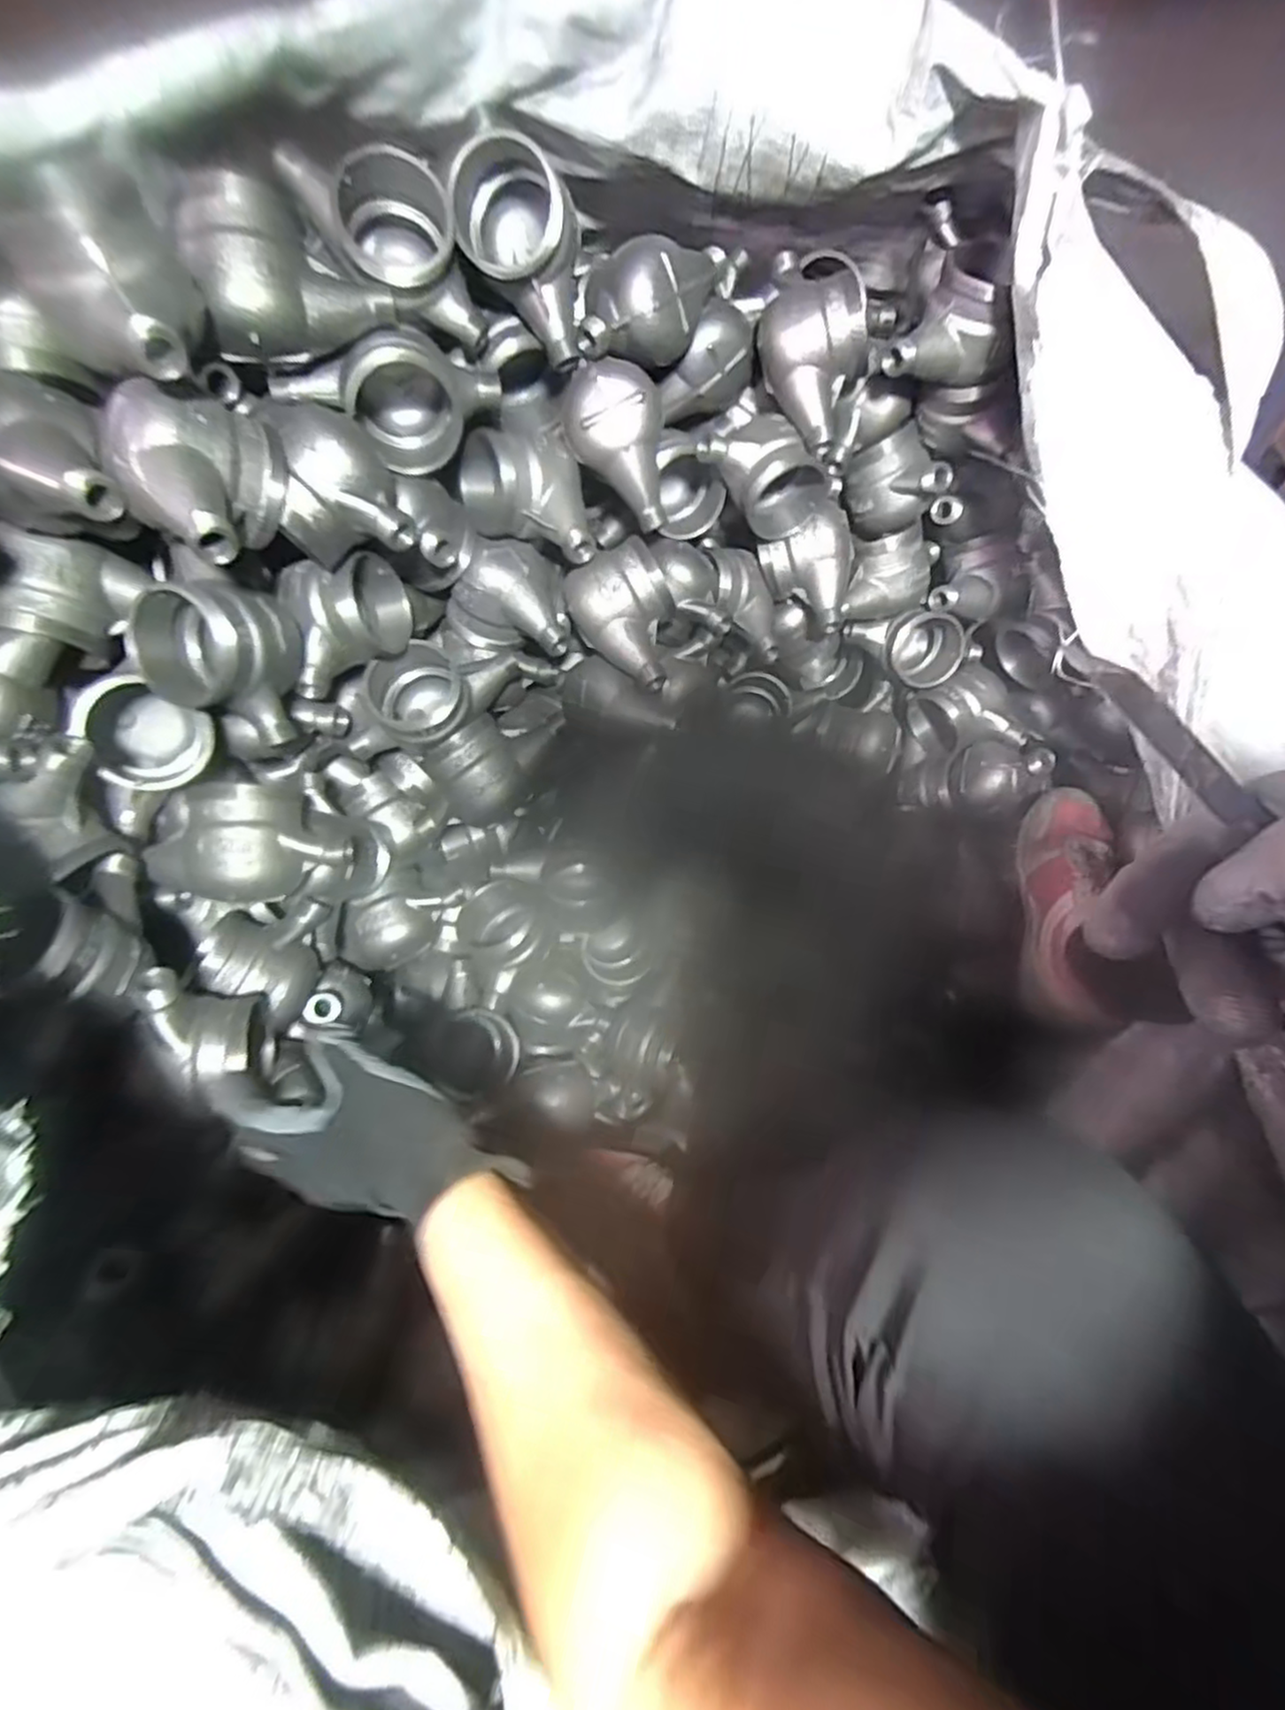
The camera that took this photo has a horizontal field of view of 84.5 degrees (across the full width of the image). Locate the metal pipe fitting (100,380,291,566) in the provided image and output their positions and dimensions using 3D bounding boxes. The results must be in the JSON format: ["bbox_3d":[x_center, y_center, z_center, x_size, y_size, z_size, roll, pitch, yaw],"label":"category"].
[{"bbox_3d":[-0.275,-0.228,0.446,0.075,0.099,0.095,-5,13,21],"label":"metal pipe fitting"}]

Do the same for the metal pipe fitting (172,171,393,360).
[{"bbox_3d":[-0.237,-0.389,0.467,0.116,0.081,0.066,-26,63,-13],"label":"metal pipe fitting"}]

